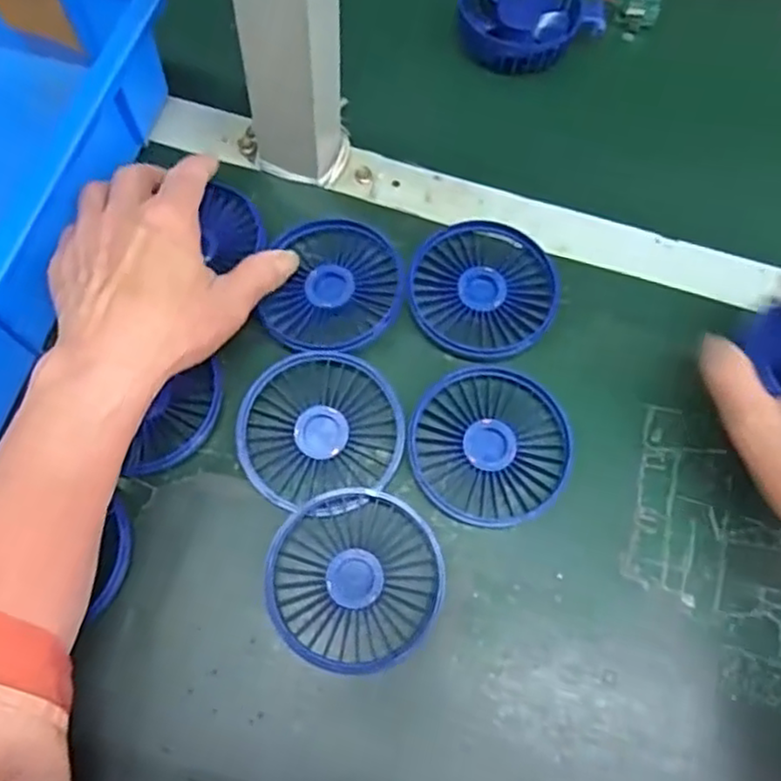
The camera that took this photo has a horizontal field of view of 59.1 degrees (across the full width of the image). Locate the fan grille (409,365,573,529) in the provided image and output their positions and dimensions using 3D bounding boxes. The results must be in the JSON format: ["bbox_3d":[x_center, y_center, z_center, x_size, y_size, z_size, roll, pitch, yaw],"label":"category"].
[{"bbox_3d":[0.054,0.030,0.378,0.084,0.012,0.083,1,69,-2],"label":"fan grille"}]

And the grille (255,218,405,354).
[{"bbox_3d":[-0.031,-0.063,0.403,0.075,0.016,0.089,9,69,1],"label":"grille"}]

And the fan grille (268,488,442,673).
[{"bbox_3d":[-0.018,0.096,0.349,0.087,0.016,0.087,2,78,-7],"label":"fan grille"}]

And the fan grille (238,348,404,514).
[{"bbox_3d":[-0.038,0.018,0.375,0.083,0.015,0.078,-13,70,-8],"label":"fan grille"}]

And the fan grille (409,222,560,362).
[{"bbox_3d":[0.055,-0.060,0.412,0.083,0.015,0.086,1,69,-2],"label":"fan grille"}]

